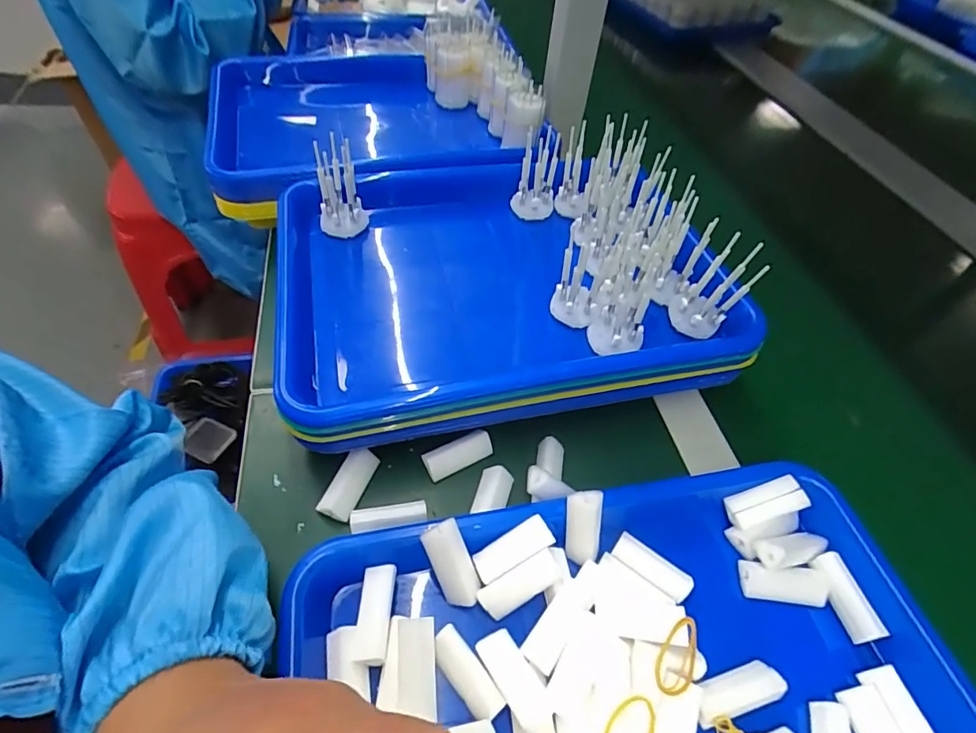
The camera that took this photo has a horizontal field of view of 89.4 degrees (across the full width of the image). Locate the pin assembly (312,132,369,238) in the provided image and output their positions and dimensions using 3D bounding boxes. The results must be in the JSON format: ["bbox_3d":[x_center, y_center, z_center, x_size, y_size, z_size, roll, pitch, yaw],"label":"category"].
[{"bbox_3d":[-0.124,-0.148,0.411,0.037,0.077,0.025,-9,12,-14],"label":"pin assembly"}]

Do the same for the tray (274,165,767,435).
[{"bbox_3d":[0.002,-0.070,0.386,0.323,0.051,0.248,-9,52,-12],"label":"tray"}]

